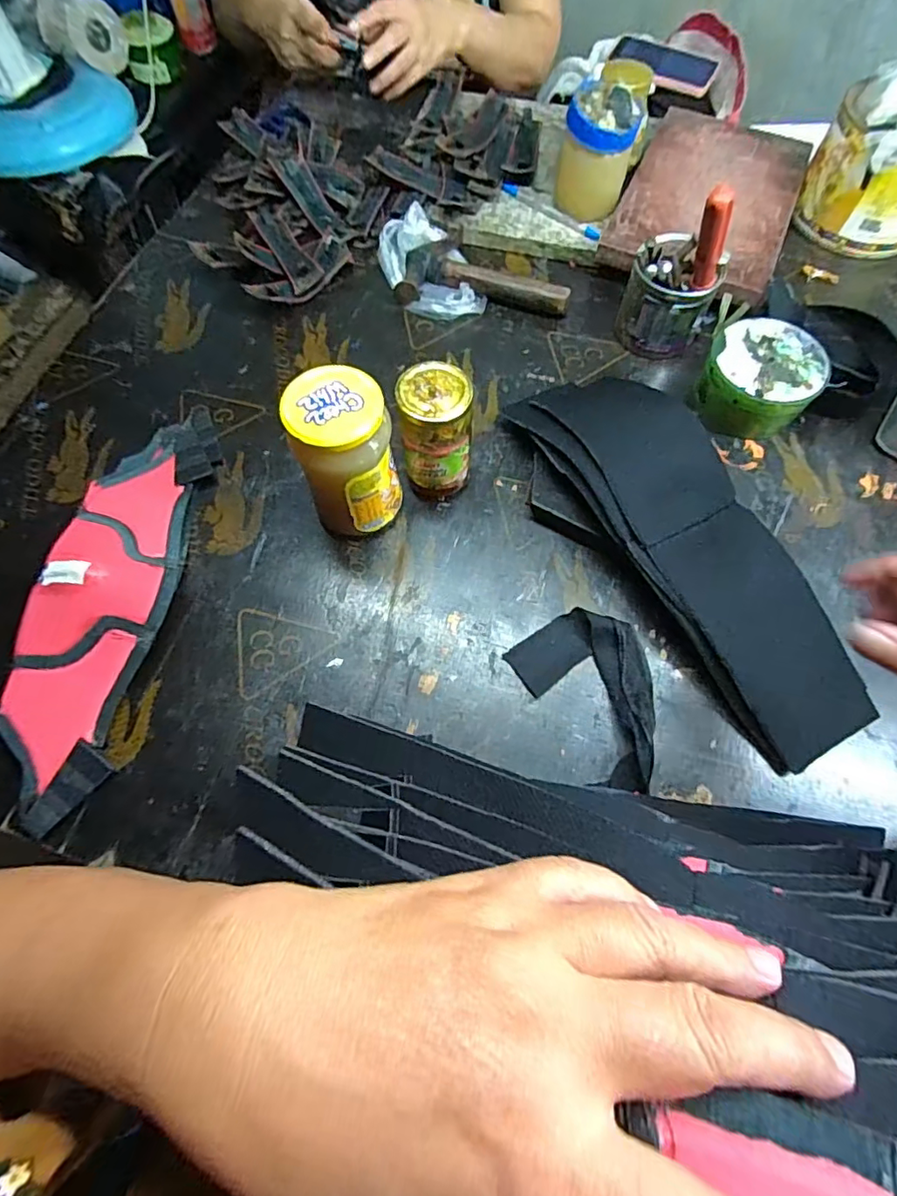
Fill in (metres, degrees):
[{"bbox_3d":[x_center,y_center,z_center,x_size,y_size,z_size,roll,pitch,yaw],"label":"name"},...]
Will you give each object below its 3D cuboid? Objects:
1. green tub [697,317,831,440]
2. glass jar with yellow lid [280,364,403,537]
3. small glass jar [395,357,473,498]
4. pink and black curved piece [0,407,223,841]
[{"bbox_3d":[0.300,-0.211,0.522,0.100,0.057,0.102,0,67,0],"label":"green tub"},{"bbox_3d":[-0.081,-0.111,0.441,0.073,0.134,0.070,0,67,0],"label":"glass jar with yellow lid"},{"bbox_3d":[-0.011,-0.138,0.462,0.056,0.112,0.056,0,67,0],"label":"small glass jar"},{"bbox_3d":[-0.283,-0.015,0.437,0.106,0.064,0.365,2,67,1],"label":"pink and black curved piece"}]

